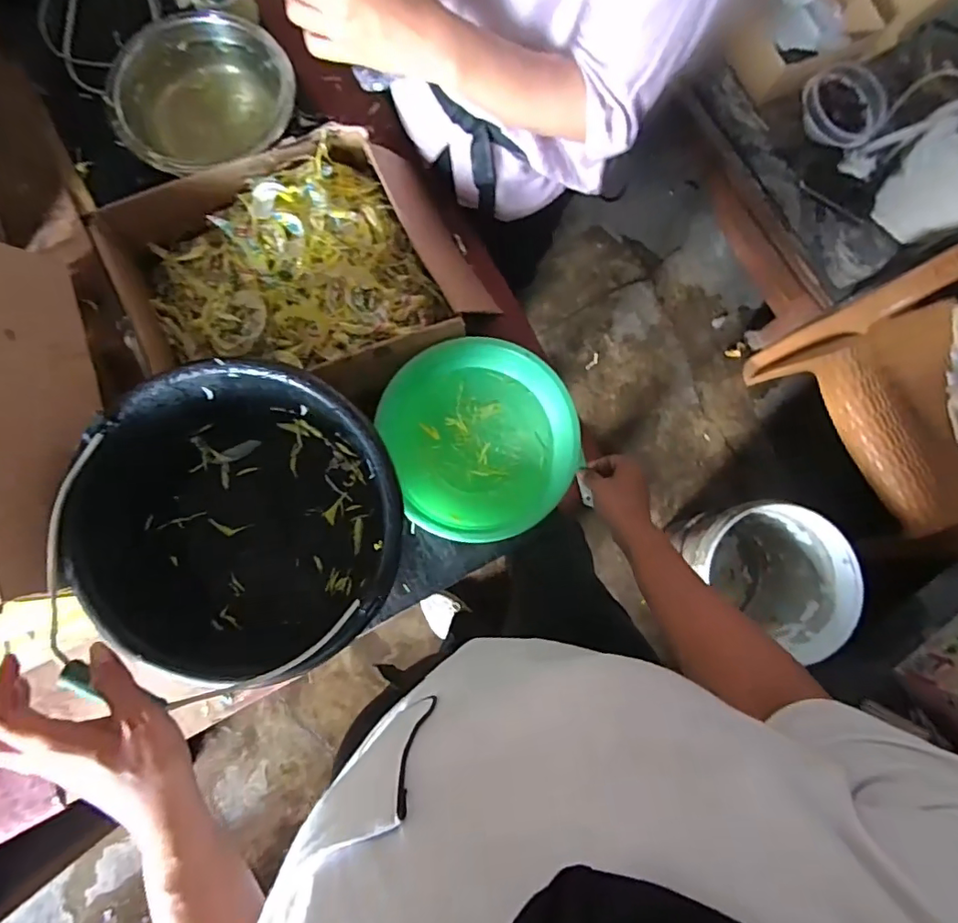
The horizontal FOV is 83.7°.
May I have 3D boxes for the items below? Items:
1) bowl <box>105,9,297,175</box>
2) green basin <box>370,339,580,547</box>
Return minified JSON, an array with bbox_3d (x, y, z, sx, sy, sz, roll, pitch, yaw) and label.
[{"bbox_3d":[-0.371,-0.495,0.692,0.214,0.077,0.207,0,81,-3],"label":"bowl"},{"bbox_3d":[0.003,-0.024,0.649,0.215,0.082,0.228,0,81,-3],"label":"green basin"}]

